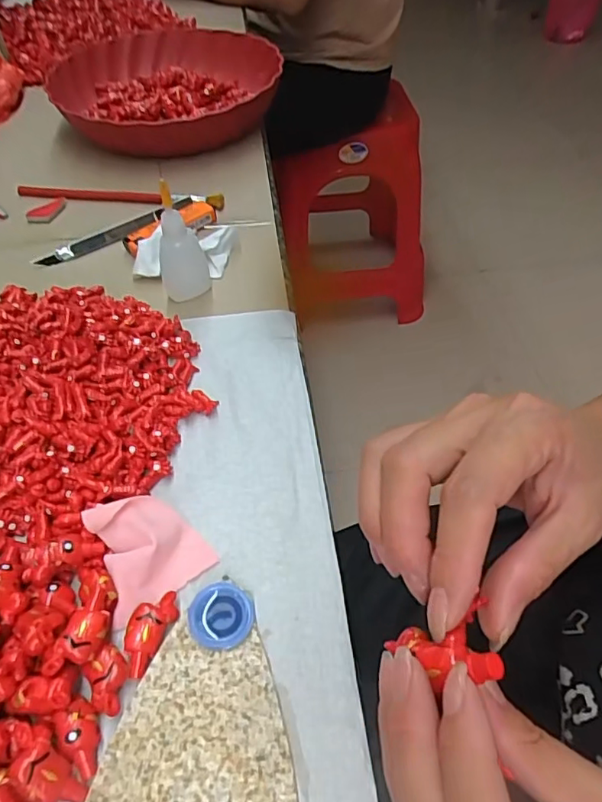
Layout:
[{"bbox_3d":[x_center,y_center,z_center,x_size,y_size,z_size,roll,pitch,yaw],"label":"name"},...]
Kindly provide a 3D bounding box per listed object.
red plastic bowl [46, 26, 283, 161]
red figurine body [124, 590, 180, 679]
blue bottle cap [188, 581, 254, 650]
[{"bbox_3d":[-0.141,-0.329,0.573,0.223,0.066,0.231,0,50,-1],"label":"red plastic bowl"},{"bbox_3d":[-0.070,0.104,0.248,0.017,0.008,0.037,19,52,14],"label":"red figurine body"},{"bbox_3d":[-0.037,0.100,0.254,0.030,0.009,0.029,0,50,-1],"label":"blue bottle cap"}]

